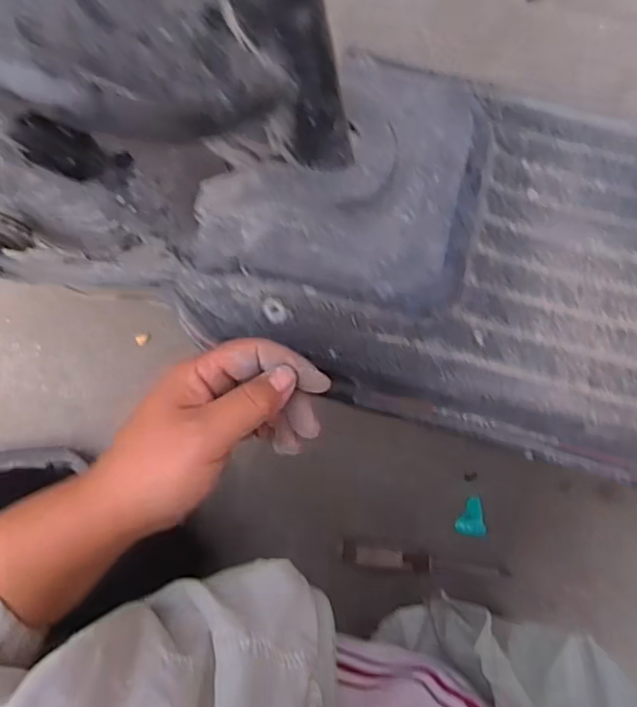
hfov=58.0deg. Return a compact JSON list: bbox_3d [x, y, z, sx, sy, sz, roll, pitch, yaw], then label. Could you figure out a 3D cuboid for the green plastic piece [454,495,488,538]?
[{"bbox_3d":[0.188,0.199,0.706,0.036,0.006,0.052,3,97,6],"label":"green plastic piece"}]

